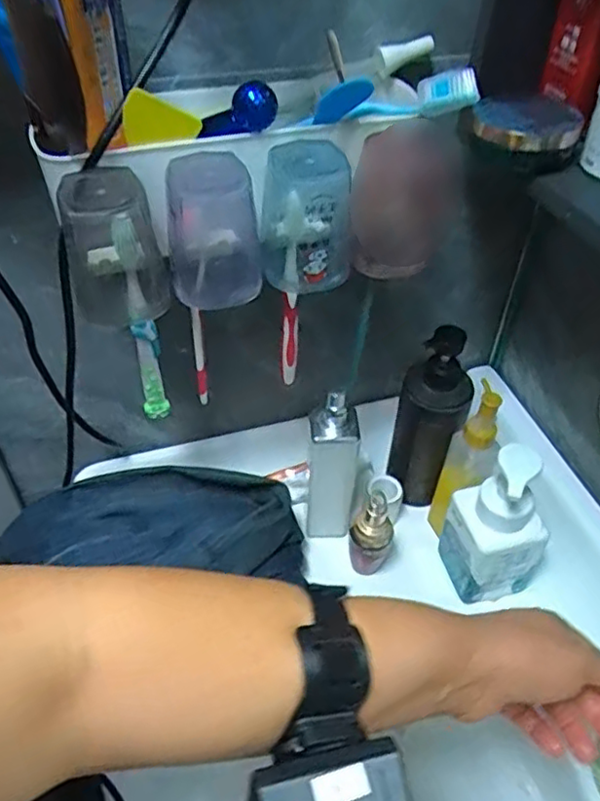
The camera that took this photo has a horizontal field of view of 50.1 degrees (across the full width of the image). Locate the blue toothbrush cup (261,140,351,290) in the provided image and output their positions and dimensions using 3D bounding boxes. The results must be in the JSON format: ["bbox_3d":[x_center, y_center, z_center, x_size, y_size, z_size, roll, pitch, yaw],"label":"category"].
[{"bbox_3d":[0.004,-0.117,0.426,0.058,0.090,0.048,1,44,-1],"label":"blue toothbrush cup"}]

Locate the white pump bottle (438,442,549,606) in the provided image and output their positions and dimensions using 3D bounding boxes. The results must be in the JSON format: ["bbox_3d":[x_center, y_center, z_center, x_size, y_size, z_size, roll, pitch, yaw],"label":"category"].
[{"bbox_3d":[0.172,0.103,0.556,0.060,0.159,0.070,-15,47,-17],"label":"white pump bottle"}]

